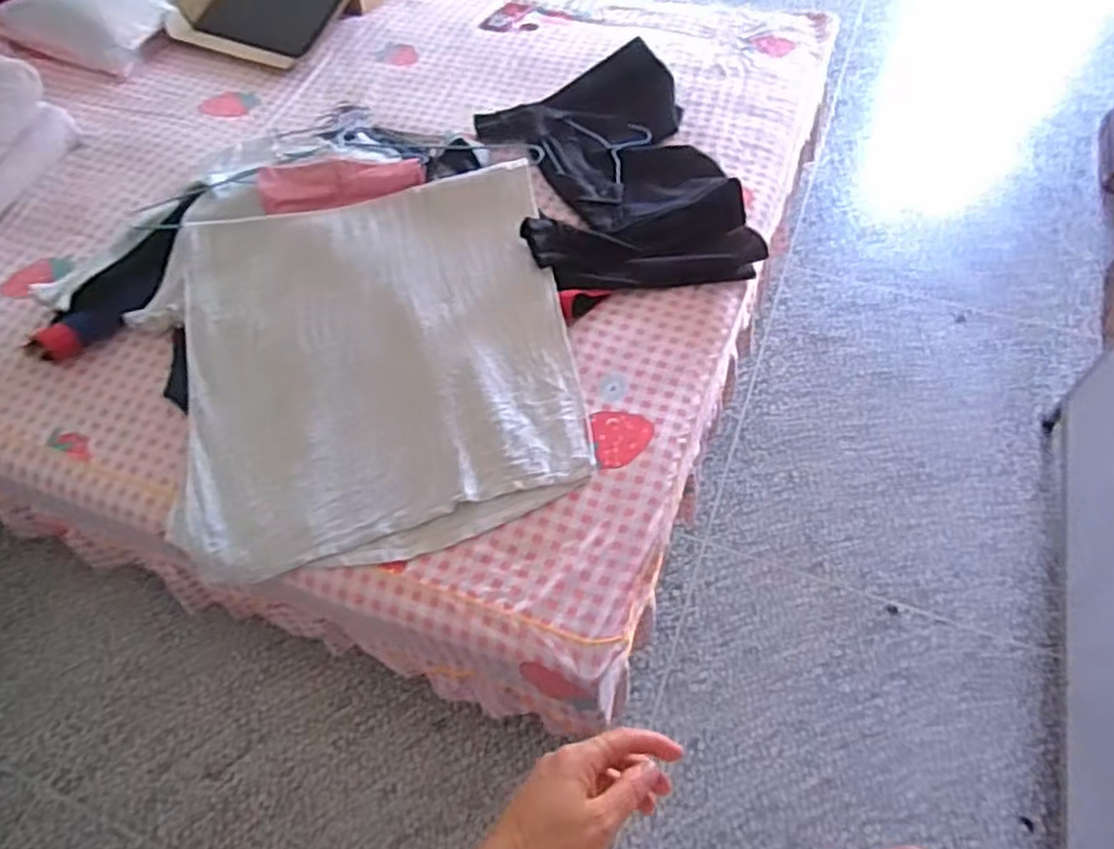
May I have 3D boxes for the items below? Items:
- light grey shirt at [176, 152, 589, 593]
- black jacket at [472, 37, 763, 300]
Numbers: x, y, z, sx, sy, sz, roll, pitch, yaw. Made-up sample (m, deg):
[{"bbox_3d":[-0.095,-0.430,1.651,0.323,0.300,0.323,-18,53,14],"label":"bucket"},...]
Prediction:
[{"bbox_3d":[-0.315,-0.115,1.261,0.668,0.145,0.692,-8,56,-3],"label":"light grey shirt"},{"bbox_3d":[0.100,-0.511,1.479,0.421,0.136,0.638,-14,56,-7],"label":"black jacket"}]

